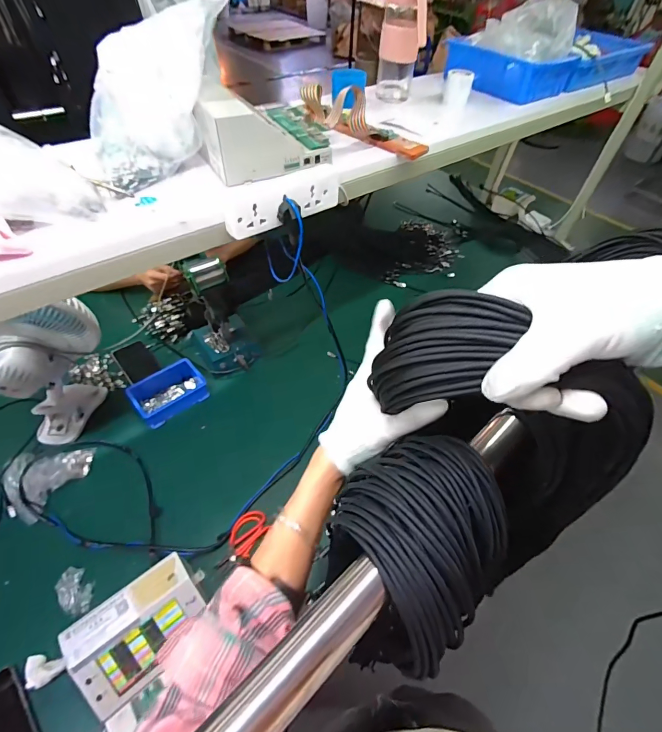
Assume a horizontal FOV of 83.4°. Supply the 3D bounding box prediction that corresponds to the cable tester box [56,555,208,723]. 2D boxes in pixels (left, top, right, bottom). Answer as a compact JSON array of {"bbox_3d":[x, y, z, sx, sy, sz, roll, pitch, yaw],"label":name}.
[{"bbox_3d":[-0.275,0.387,0.544,0.175,0.069,0.117,-34,60,-26],"label":"cable tester box"}]

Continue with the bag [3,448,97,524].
[{"bbox_3d":[-0.558,0.199,0.724,0.137,0.029,0.149,33,56,21],"label":"bag"}]

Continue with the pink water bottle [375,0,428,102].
[{"bbox_3d":[0.128,-0.589,0.682,0.071,0.168,0.069,2,51,-1],"label":"pink water bottle"}]

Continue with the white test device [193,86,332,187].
[{"bbox_3d":[-0.091,-0.347,0.530,0.193,0.078,0.153,-22,55,-19],"label":"white test device"}]

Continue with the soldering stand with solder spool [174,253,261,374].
[{"bbox_3d":[-0.269,-0.129,0.872,0.144,0.242,0.222,-17,54,-16],"label":"soldering stand with solder spool"}]

